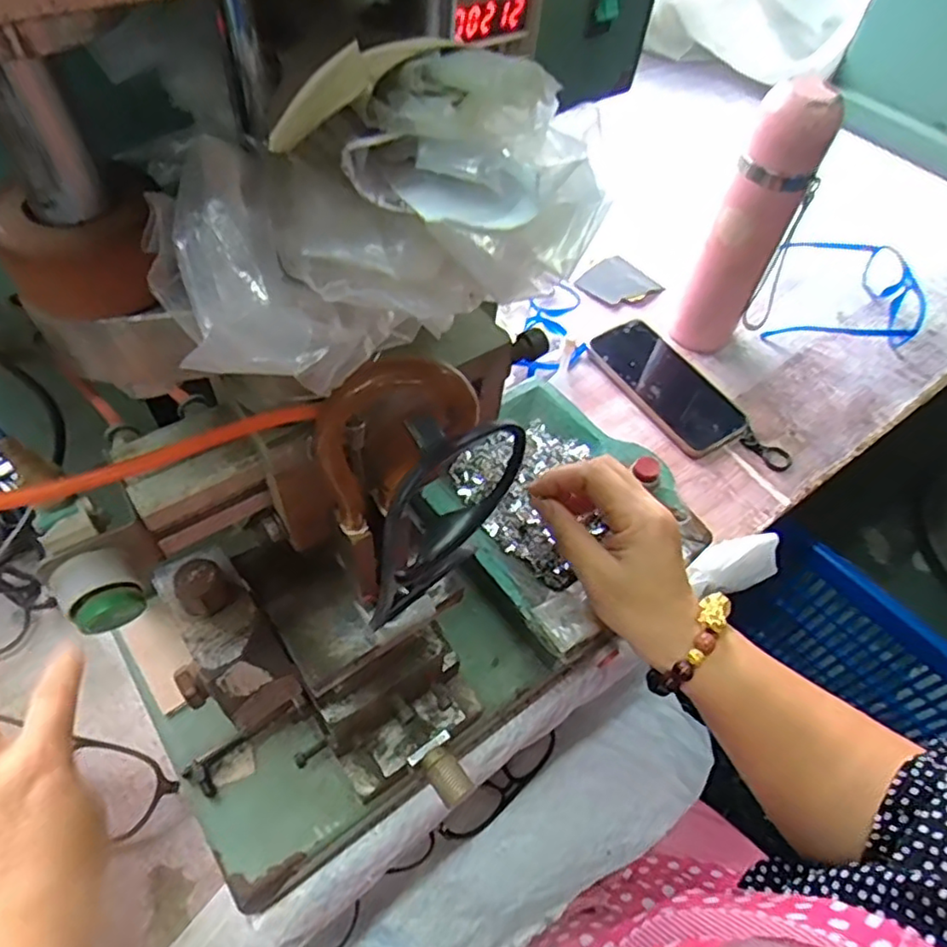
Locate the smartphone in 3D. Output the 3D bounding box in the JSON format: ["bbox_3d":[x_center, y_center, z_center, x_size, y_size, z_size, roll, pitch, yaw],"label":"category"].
[{"bbox_3d":[0.189,-0.089,0.622,0.088,0.015,0.161,-25,60,-21],"label":"smartphone"}]

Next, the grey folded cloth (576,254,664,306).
[{"bbox_3d":[0.162,-0.212,0.710,0.077,0.012,0.069,-30,62,-23],"label":"grey folded cloth"}]

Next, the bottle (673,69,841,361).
[{"bbox_3d":[0.247,-0.216,0.582,0.062,0.249,0.064,25,56,12],"label":"bottle"}]

